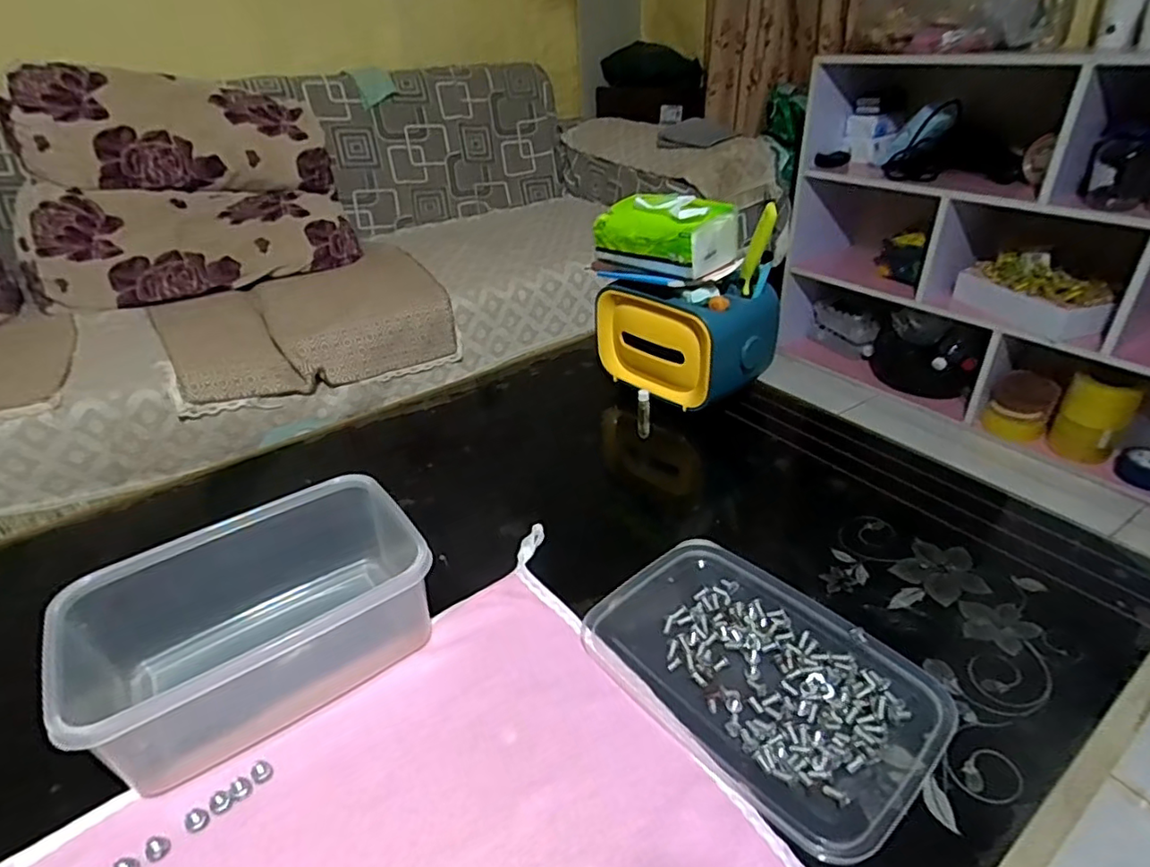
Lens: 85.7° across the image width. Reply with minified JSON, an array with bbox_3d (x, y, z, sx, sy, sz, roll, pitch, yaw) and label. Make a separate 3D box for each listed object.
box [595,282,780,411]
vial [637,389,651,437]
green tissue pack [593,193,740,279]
[{"bbox_3d":[0.143,-0.135,0.796,0.195,0.119,0.155,27,43,38],"label":"box"},{"bbox_3d":[0.082,-0.023,0.736,0.016,0.058,0.017,0,33,6],"label":"vial"},{"bbox_3d":[0.107,-0.240,0.726,0.090,0.071,0.141,-30,42,-35],"label":"green tissue pack"}]

